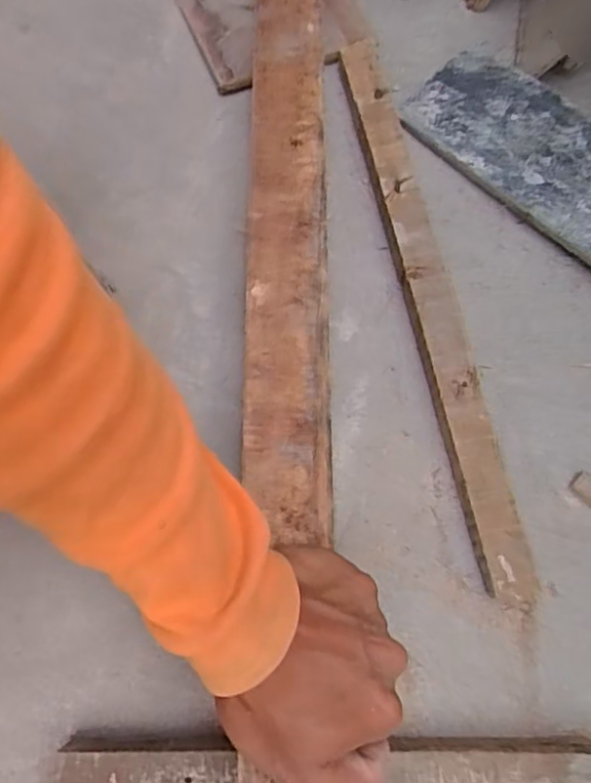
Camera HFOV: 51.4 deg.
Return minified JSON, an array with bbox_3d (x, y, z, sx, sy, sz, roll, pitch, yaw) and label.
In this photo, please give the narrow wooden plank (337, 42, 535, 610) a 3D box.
[{"bbox_3d":[0.094,-0.074,0.446,0.031,0.030,0.431,-10,73,-6],"label":"narrow wooden plank"}]

